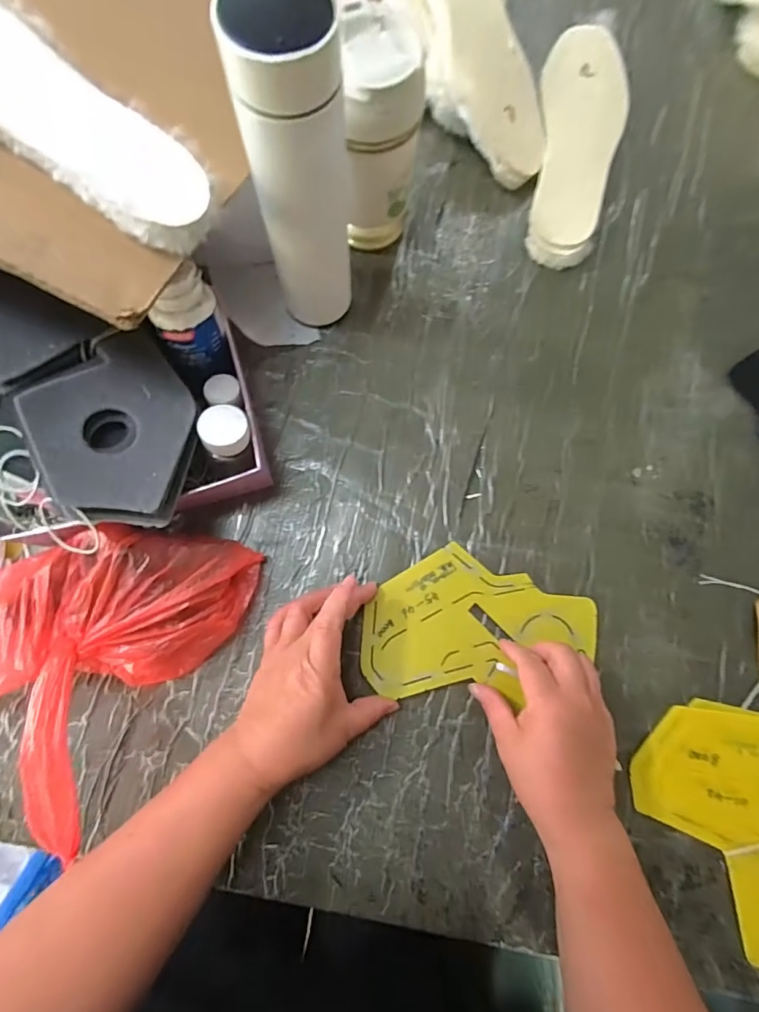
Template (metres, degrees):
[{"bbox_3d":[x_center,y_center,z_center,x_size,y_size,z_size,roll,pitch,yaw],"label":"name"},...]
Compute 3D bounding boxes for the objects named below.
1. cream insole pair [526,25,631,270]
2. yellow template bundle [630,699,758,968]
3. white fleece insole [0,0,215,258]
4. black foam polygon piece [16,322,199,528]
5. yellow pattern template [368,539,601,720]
[{"bbox_3d":[0.204,-0.362,0.467,0.084,0.034,0.246,8,81,-1],"label":"cream insole pair"},{"bbox_3d":[0.303,0.253,0.371,0.132,0.012,0.195,-35,84,-7],"label":"yellow template bundle"},{"bbox_3d":[-0.222,-0.239,0.254,0.259,0.016,0.086,31,76,-13],"label":"white fleece insole"},{"bbox_3d":[-0.189,-0.056,0.332,0.102,0.027,0.144,-19,82,-5],"label":"black foam polygon piece"},{"bbox_3d":[0.086,0.100,0.395,0.195,0.005,0.117,2,79,-1],"label":"yellow pattern template"}]

